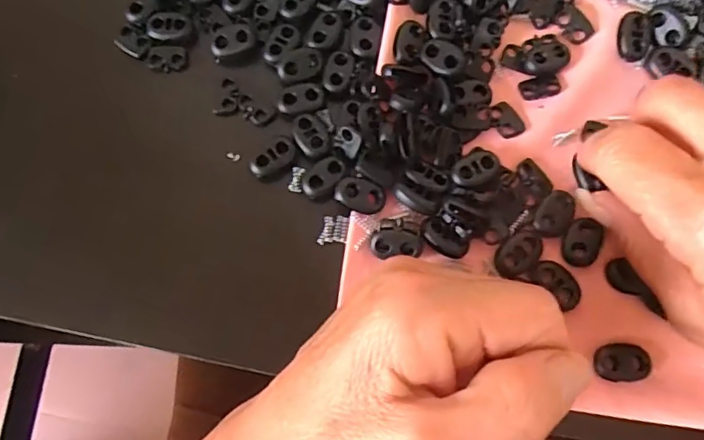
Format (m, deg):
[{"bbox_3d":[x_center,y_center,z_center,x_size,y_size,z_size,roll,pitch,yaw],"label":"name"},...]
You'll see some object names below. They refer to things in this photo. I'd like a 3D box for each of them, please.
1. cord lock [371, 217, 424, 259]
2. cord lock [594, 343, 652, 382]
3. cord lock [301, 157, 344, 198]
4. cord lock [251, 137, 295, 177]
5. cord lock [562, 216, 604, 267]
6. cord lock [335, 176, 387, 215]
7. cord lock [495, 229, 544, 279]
[{"bbox_3d":[0.019,0.008,0.222,0.020,0.007,0.015,0,78,2],"label":"cord lock"},{"bbox_3d":[0.108,0.057,0.213,0.021,0.004,0.014,-3,78,2],"label":"cord lock"},{"bbox_3d":[-0.013,-0.019,0.232,0.021,0.005,0.012,-44,80,-6],"label":"cord lock"},{"bbox_3d":[-0.035,-0.028,0.234,0.021,0.007,0.010,-32,79,-4],"label":"cord lock"},{"bbox_3d":[0.097,0.009,0.221,0.015,0.005,0.020,20,80,6],"label":"cord lock"},{"bbox_3d":[0.004,-0.010,0.226,0.023,0.004,0.013,19,100,-20],"label":"cord lock"},{"bbox_3d":[0.070,0.014,0.222,0.015,0.004,0.022,44,83,10],"label":"cord lock"}]

